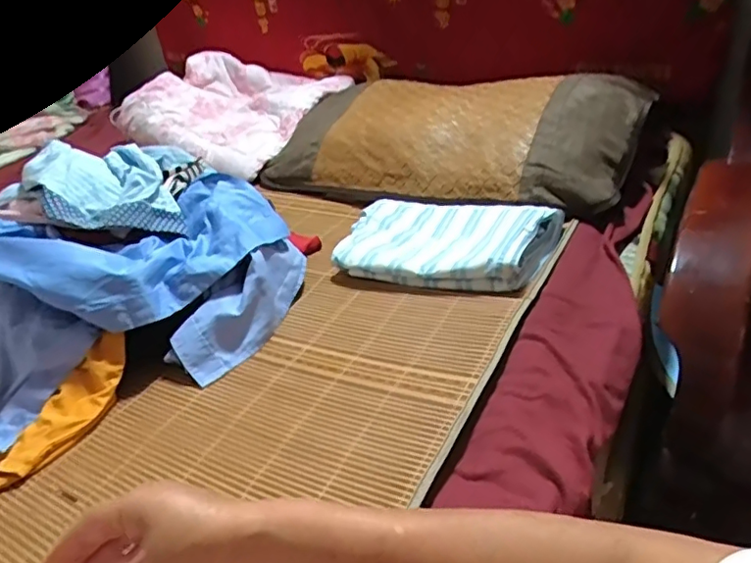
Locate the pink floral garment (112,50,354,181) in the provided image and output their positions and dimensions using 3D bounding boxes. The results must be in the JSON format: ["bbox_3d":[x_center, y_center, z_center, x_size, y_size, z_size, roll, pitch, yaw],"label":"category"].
[{"bbox_3d":[-0.327,-0.401,1.350,0.442,0.137,0.365,18,42,34],"label":"pink floral garment"}]

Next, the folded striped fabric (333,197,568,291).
[{"bbox_3d":[0.090,-0.061,0.824,0.294,0.052,0.197,7,35,30],"label":"folded striped fabric"}]

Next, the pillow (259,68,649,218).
[{"bbox_3d":[0.107,-0.262,1.029,0.656,0.121,0.334,11,38,28],"label":"pillow"}]

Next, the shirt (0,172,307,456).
[{"bbox_3d":[-0.332,0.014,0.718,0.491,0.151,0.290,-19,35,-14],"label":"shirt"}]

